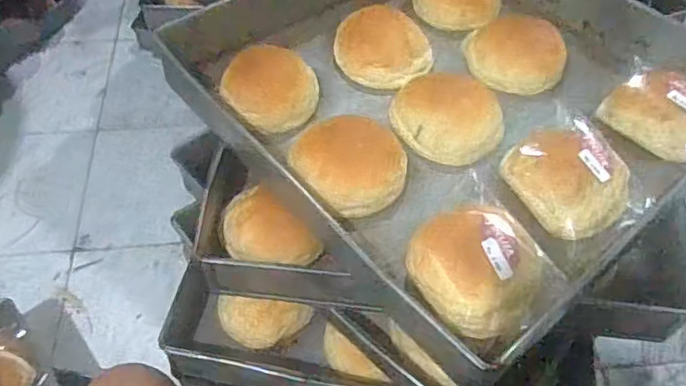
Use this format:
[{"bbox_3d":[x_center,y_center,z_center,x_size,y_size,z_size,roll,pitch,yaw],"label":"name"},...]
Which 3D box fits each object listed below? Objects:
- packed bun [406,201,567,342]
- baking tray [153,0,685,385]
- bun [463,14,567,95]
[{"bbox_3d":[0.102,0.053,0.433,0.089,0.051,0.093,1,54,-1],"label":"packed bun"},{"bbox_3d":[0.110,-0.105,0.564,0.409,0.057,0.399,-33,61,-24],"label":"baking tray"},{"bbox_3d":[0.177,-0.146,0.608,0.099,0.044,0.099,18,55,11],"label":"bun"}]

